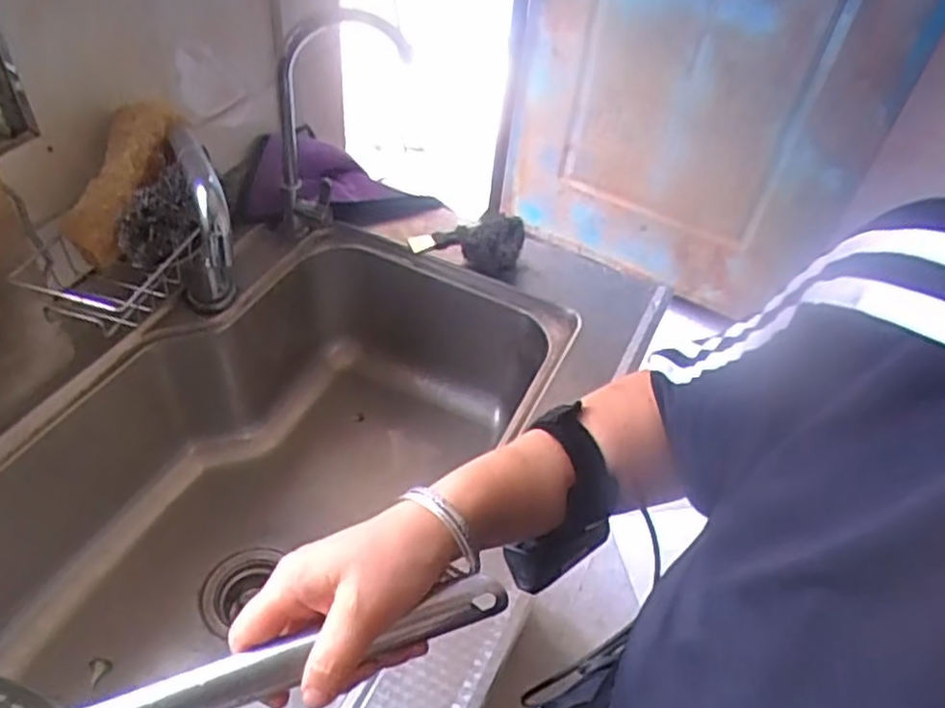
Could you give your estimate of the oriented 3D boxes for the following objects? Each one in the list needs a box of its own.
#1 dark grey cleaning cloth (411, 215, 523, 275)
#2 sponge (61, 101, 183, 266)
[{"bbox_3d":[-0.005,-0.149,0.920,0.142,0.066,0.066,23,48,14],"label":"dark grey cleaning cloth"},{"bbox_3d":[-0.325,-0.161,0.681,0.057,0.031,0.154,18,78,10],"label":"sponge"}]

